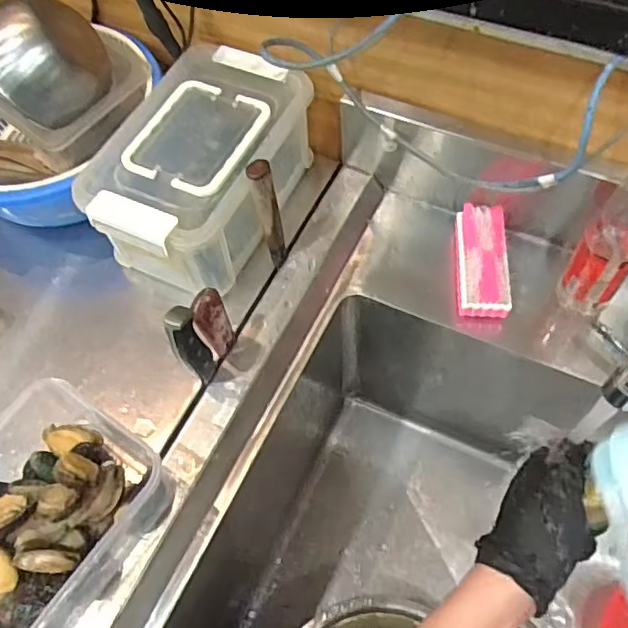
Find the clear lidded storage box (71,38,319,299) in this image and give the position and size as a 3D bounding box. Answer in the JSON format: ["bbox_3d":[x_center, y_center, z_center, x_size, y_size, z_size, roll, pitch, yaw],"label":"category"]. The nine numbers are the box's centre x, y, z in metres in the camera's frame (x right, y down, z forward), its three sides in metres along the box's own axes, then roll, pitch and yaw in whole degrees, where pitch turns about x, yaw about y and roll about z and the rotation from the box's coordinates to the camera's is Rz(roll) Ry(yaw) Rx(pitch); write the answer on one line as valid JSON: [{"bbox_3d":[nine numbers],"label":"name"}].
[{"bbox_3d":[-0.119,-0.148,0.695,0.171,0.149,0.265,15,62,12],"label":"clear lidded storage box"}]

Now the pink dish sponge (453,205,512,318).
[{"bbox_3d":[0.185,-0.061,0.669,0.055,0.032,0.128,5,61,6],"label":"pink dish sponge"}]

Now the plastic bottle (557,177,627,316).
[{"bbox_3d":[0.280,-0.068,0.568,0.054,0.201,0.050,32,67,20],"label":"plastic bottle"}]

